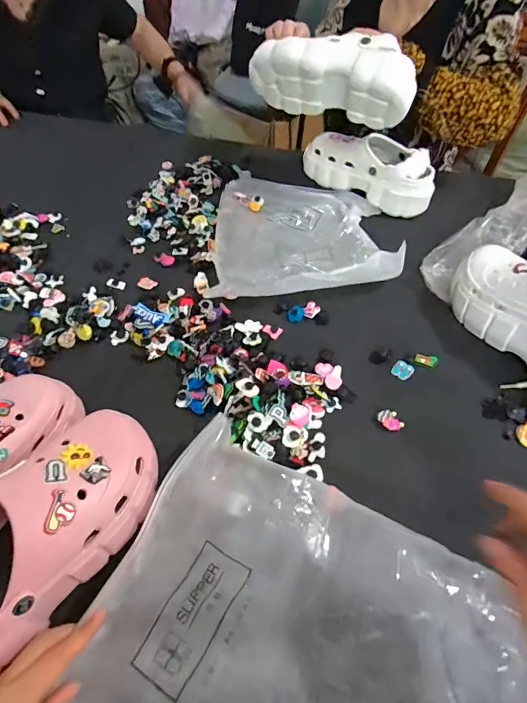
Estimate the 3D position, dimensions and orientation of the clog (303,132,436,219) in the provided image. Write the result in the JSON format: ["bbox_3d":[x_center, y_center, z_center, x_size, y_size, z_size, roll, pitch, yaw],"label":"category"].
[{"bbox_3d":[0.205,-0.360,0.762,0.268,0.093,0.101,34,60,23],"label":"clog"}]

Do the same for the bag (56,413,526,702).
[{"bbox_3d":[0.021,0.270,0.328,0.340,0.057,0.304,23,57,17],"label":"bag"}]

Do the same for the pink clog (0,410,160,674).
[{"bbox_3d":[-0.205,0.161,0.357,0.109,0.083,0.252,30,59,22],"label":"pink clog"}]

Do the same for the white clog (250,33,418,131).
[{"bbox_3d":[0.113,-0.444,0.653,0.258,0.109,0.092,22,56,17],"label":"white clog"}]

